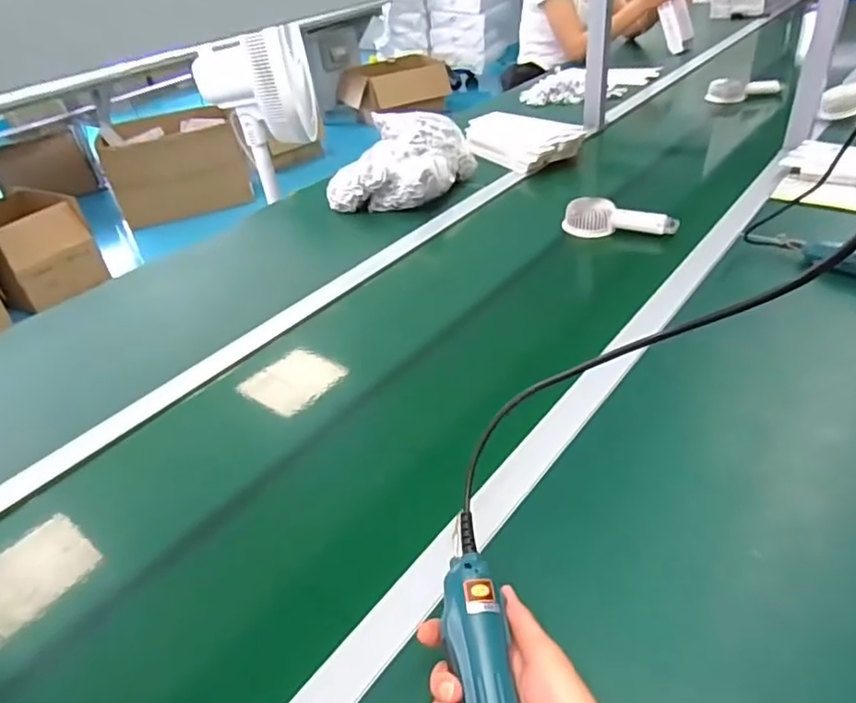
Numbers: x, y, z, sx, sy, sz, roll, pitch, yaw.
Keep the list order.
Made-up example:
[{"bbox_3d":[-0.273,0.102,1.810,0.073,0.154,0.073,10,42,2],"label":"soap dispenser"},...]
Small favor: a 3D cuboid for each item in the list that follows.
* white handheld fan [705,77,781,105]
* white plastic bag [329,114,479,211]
[{"bbox_3d":[0.763,-0.636,1.451,0.157,0.045,0.090,-3,36,6],"label":"white handheld fan"},{"bbox_3d":[-0.051,-0.376,1.173,0.211,0.127,0.239,15,42,27],"label":"white plastic bag"}]

